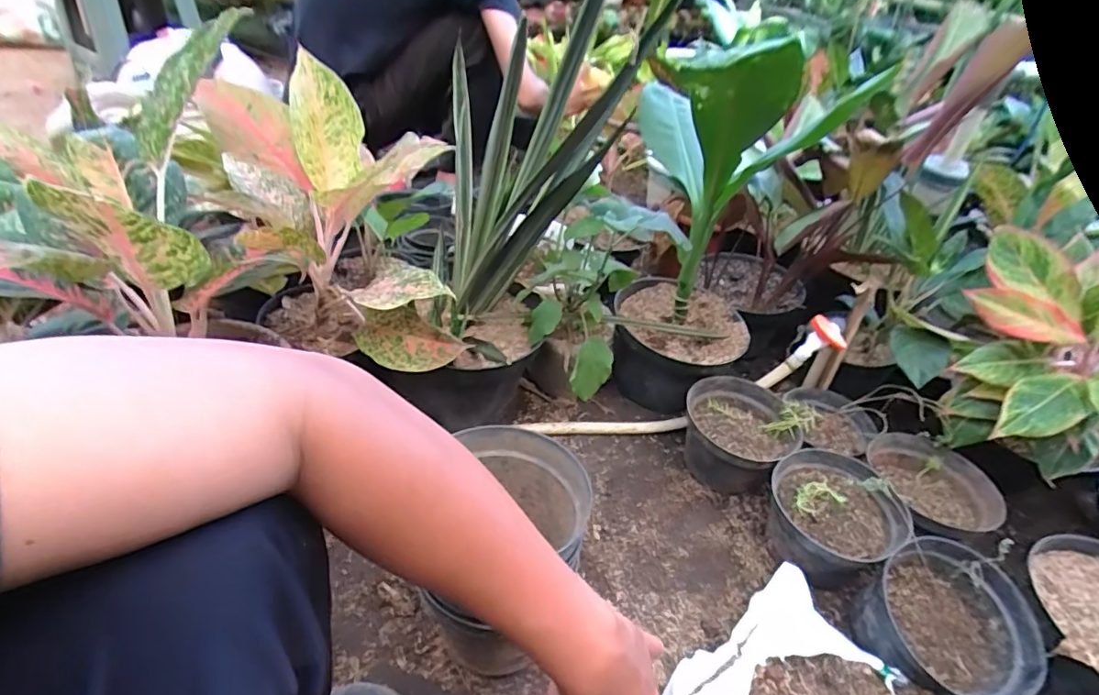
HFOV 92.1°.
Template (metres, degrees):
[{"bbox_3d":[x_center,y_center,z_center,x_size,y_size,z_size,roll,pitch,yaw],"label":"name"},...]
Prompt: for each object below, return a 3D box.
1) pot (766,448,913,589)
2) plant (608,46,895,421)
[{"bbox_3d":[0.393,0.247,0.754,0.162,0.143,0.171,4,39,-3],"label":"pot"},{"bbox_3d":[0.254,-0.173,0.868,0.241,0.593,0.340,6,39,-1],"label":"plant"}]

